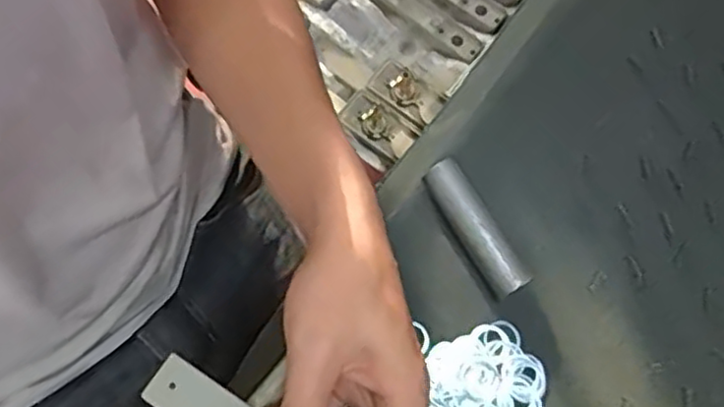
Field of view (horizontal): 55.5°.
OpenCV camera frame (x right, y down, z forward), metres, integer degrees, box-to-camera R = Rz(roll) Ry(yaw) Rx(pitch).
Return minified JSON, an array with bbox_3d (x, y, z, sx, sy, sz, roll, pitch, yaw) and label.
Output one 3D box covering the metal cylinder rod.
[{"bbox_3d":[0.073,0.016,0.439,0.023,0.024,0.091,-28,73,-10],"label":"metal cylinder rod"}]

